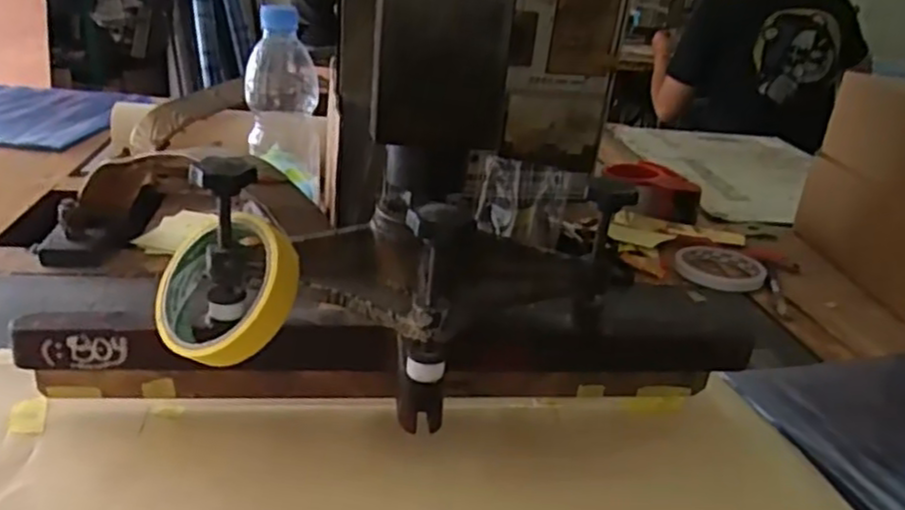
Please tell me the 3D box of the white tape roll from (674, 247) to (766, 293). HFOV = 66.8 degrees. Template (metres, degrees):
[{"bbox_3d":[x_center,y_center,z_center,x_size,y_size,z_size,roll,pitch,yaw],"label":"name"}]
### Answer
[{"bbox_3d":[0.307,0.014,0.786,0.097,0.016,0.097,5,24,-2],"label":"white tape roll"}]

